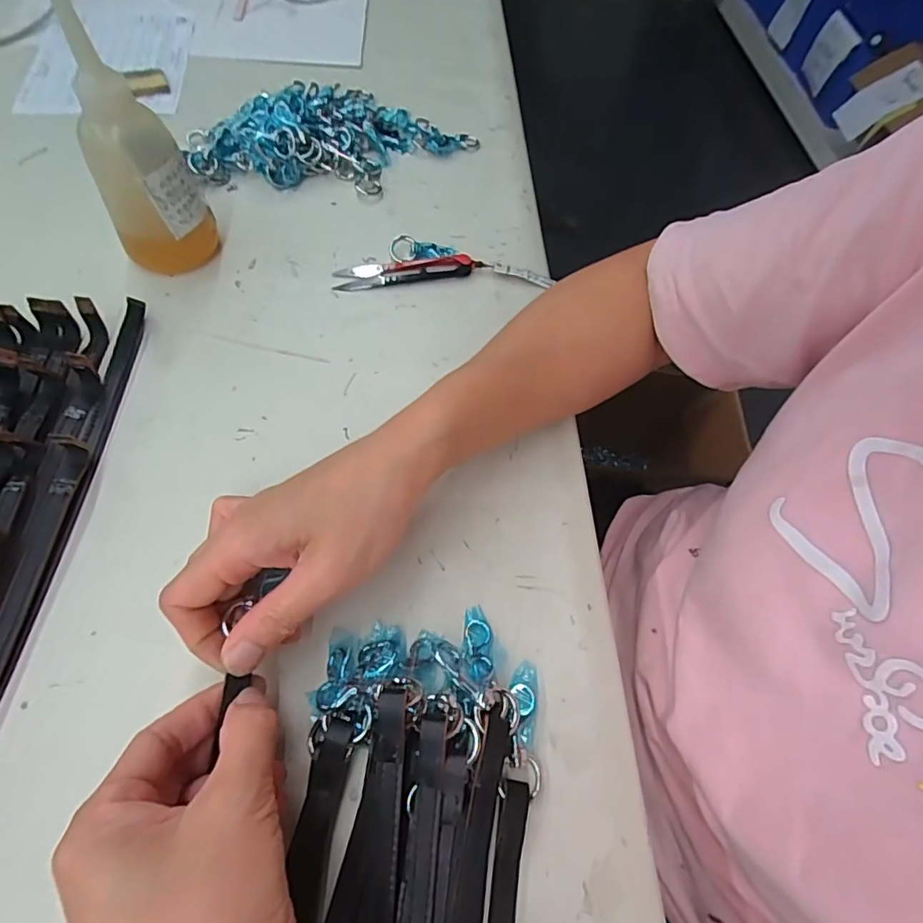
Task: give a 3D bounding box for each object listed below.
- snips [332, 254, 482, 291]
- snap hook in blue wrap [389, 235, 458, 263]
[{"bbox_3d":[-0.042,-0.147,0.402,0.107,0.010,0.028,-7,61,-7],"label":"snips"},{"bbox_3d":[-0.031,-0.167,0.415,0.051,0.009,0.027,1,60,-3],"label":"snap hook in blue wrap"}]

